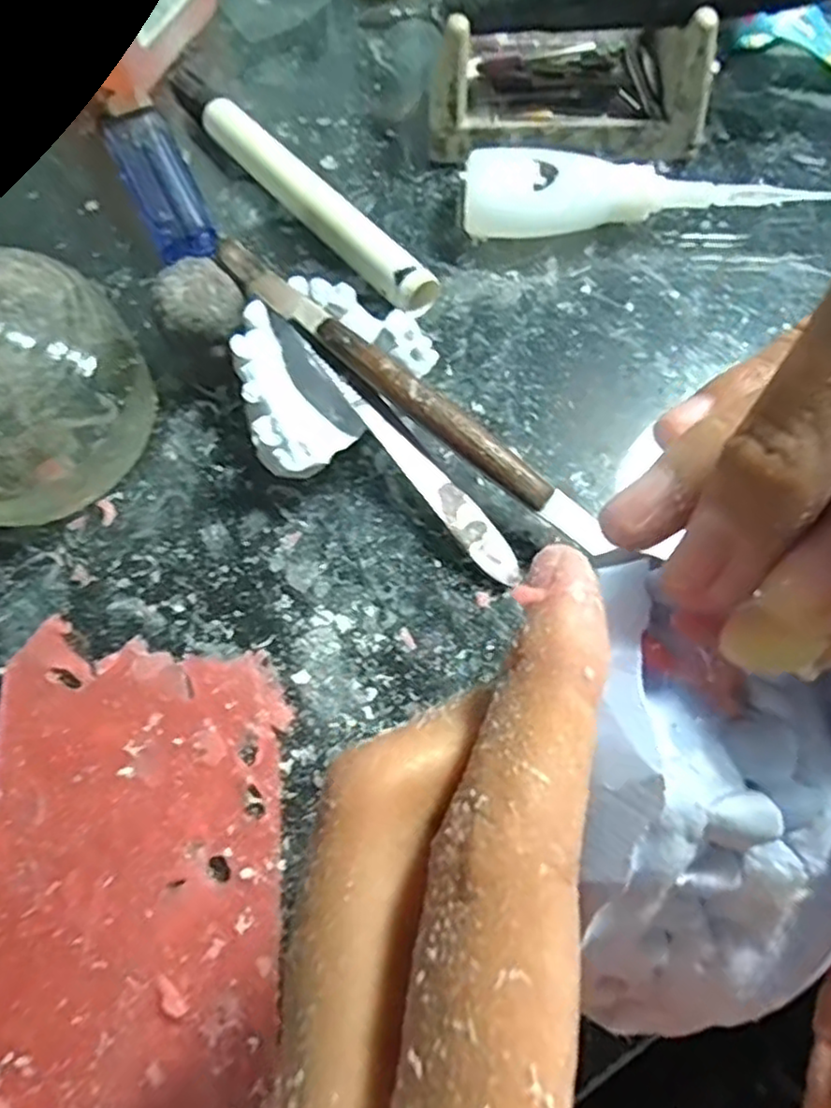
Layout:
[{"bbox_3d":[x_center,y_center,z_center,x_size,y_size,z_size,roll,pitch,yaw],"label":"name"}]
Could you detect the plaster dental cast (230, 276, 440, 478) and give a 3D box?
[{"bbox_3d":[-0.030,-0.055,0.212,0.048,0.025,0.063,41,76,15],"label":"plaster dental cast"}]

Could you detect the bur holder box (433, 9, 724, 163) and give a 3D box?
[{"bbox_3d":[0.056,-0.180,0.249,0.098,0.041,0.056,1,70,2],"label":"bur holder box"}]

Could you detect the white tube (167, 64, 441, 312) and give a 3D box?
[{"bbox_3d":[-0.045,-0.133,0.247,0.016,0.016,0.146,-40,74,-13],"label":"white tube"}]

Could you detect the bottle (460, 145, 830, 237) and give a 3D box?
[{"bbox_3d":[0.080,-0.122,0.238,0.124,0.019,0.029,5,70,3],"label":"bottle"}]

